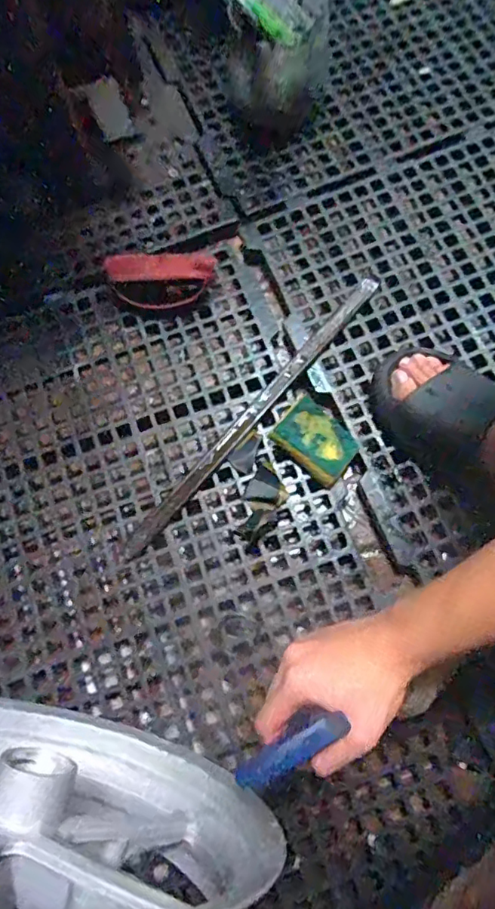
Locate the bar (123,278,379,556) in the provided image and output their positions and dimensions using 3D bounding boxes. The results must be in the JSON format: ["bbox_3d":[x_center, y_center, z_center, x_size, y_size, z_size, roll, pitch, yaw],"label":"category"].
[{"bbox_3d":[0.013,-0.059,0.696,0.026,0.022,0.470,40,81,10],"label":"bar"}]

